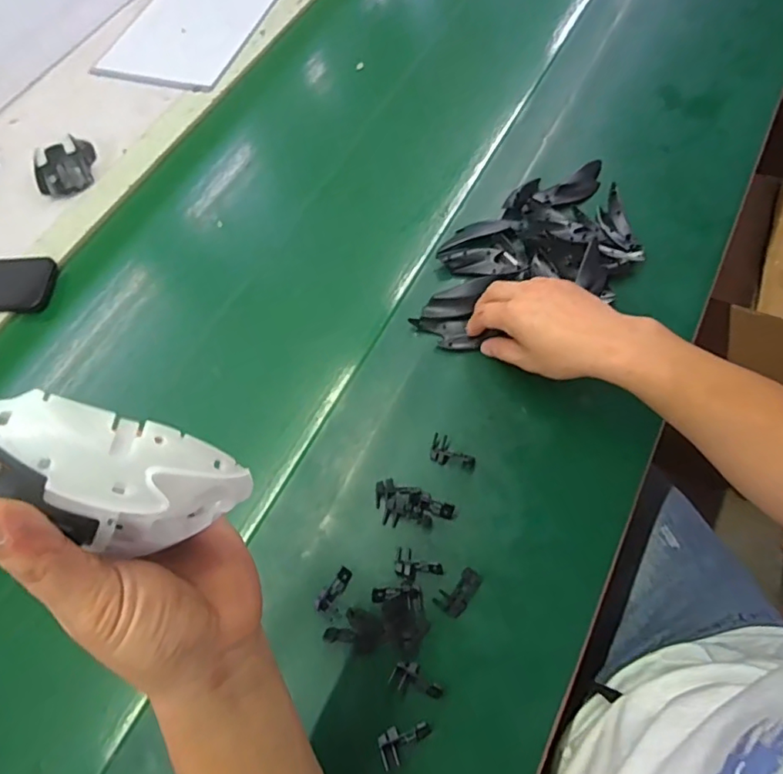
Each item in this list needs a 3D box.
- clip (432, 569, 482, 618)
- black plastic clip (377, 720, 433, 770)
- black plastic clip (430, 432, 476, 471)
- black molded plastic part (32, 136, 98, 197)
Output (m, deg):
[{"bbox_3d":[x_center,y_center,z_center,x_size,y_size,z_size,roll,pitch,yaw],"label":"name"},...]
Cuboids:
[{"bbox_3d":[0.060,0.180,0.477,0.024,0.009,0.044,40,73,20],"label":"clip"},{"bbox_3d":[0.011,0.279,0.428,0.042,0.008,0.024,-25,68,-8],"label":"black plastic clip"},{"bbox_3d":[0.061,0.065,0.532,0.045,0.011,0.025,17,67,12],"label":"black plastic clip"},{"bbox_3d":[-0.437,-0.298,0.723,0.066,0.035,0.090,-7,67,-1],"label":"black molded plastic part"}]

